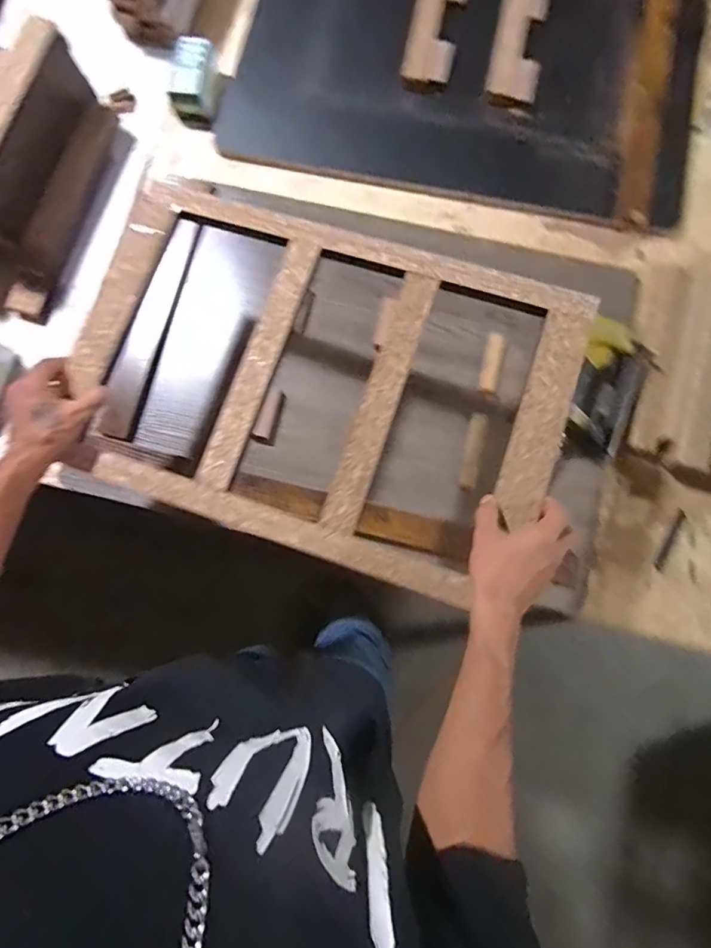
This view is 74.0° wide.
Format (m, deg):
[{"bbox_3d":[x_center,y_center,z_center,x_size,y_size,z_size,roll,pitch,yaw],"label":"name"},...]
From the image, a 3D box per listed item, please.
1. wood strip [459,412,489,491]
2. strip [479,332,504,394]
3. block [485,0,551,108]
[{"bbox_3d":[0.179,-0.034,0.711,0.024,0.008,0.118,12,80,3],"label":"wood strip"},{"bbox_3d":[0.211,-0.170,0.730,0.024,0.012,0.097,12,80,3],"label":"strip"},{"bbox_3d":[0.294,-0.785,0.823,0.085,0.027,0.313,12,80,3],"label":"block"}]

